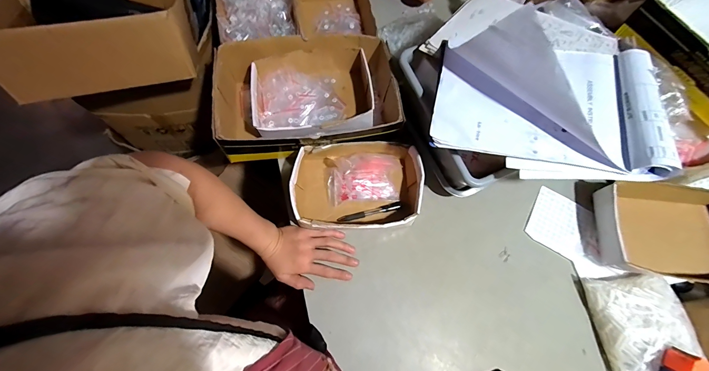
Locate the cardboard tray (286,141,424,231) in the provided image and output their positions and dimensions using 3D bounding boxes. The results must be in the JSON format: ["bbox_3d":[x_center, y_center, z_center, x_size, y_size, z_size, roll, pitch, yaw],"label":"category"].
[{"bbox_3d":[0.004,0.002,0.591,0.238,0.069,0.169,1,69,-3],"label":"cardboard tray"}]

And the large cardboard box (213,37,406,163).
[{"bbox_3d":[-0.094,-0.182,0.631,0.353,0.101,0.242,-4,69,-5],"label":"large cardboard box"}]

